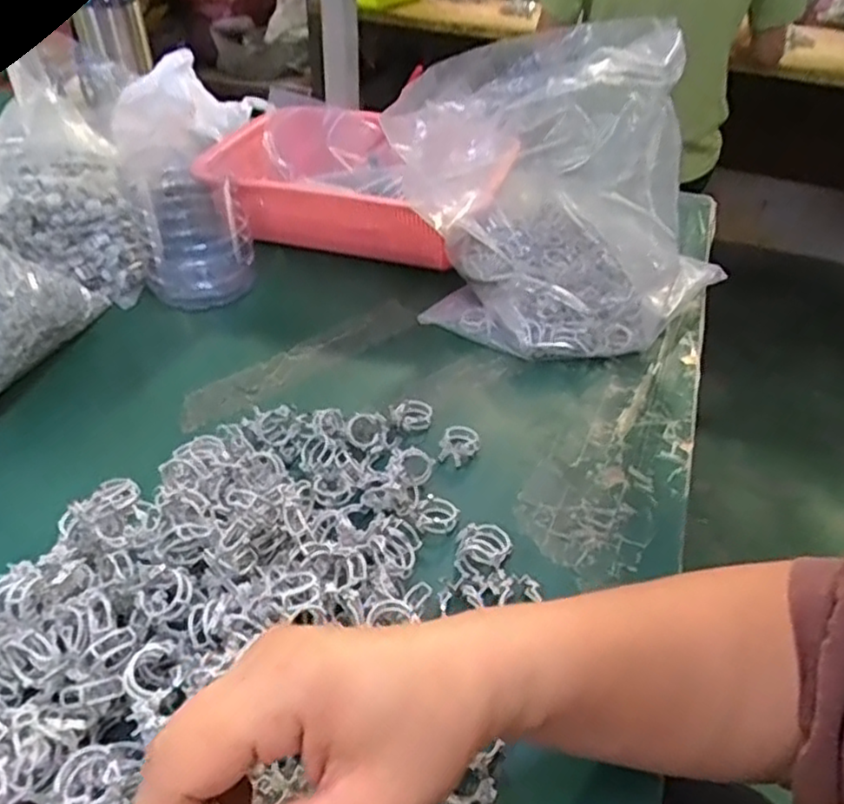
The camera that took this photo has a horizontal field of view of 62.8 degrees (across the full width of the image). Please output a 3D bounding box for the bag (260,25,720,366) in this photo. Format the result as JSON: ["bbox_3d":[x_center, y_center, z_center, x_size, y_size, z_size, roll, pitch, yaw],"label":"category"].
[{"bbox_3d":[0.122,-0.176,0.588,0.229,0.223,0.222,25,44,25],"label":"bag"}]

